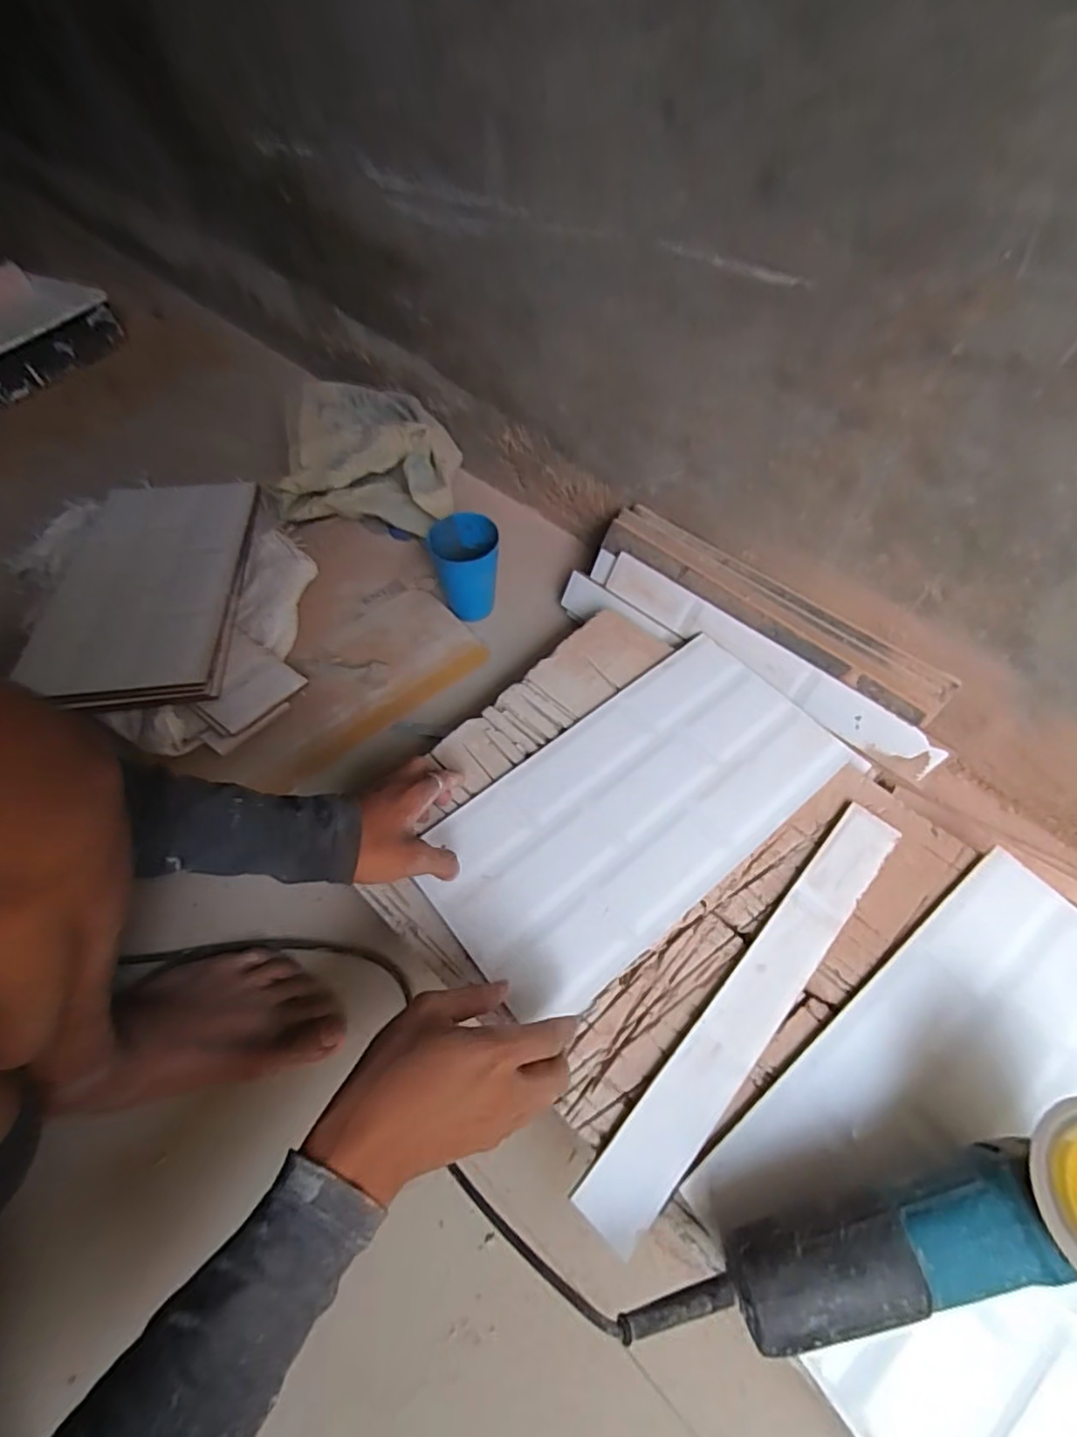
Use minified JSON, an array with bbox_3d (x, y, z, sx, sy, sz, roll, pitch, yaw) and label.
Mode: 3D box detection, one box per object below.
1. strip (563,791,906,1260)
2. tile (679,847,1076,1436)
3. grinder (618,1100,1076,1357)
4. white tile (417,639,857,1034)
[{"bbox_3d":[0.173,0.218,0.484,0.050,0.009,0.390,38,66,21],"label":"strip"},{"bbox_3d":[0.329,0.304,0.430,0.389,0.016,0.248,-34,64,-19],"label":"tile"},{"bbox_3d":[0.212,0.307,0.366,0.331,0.094,0.091,-7,59,-4],"label":"grinder"},{"bbox_3d":[0.086,0.079,0.559,0.381,0.014,0.192,-36,68,-17],"label":"white tile"}]

